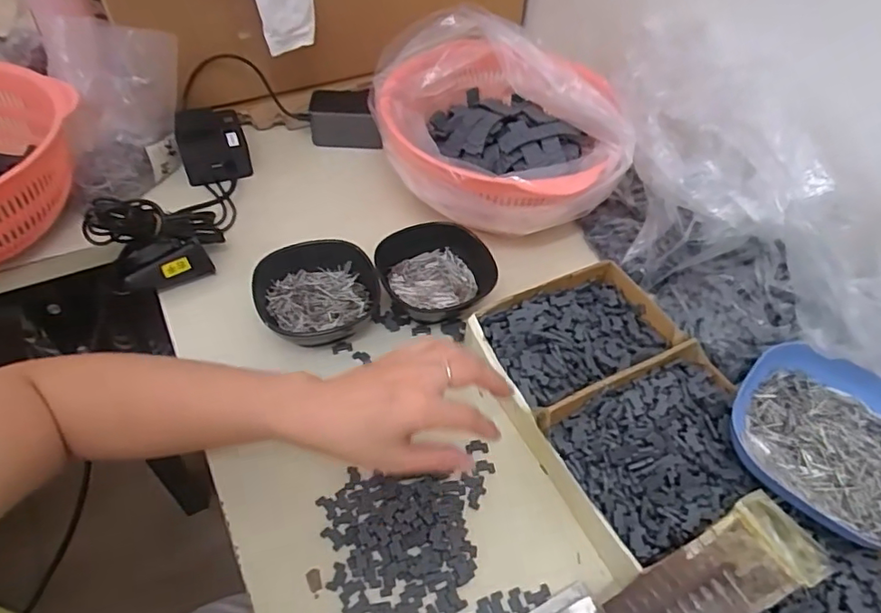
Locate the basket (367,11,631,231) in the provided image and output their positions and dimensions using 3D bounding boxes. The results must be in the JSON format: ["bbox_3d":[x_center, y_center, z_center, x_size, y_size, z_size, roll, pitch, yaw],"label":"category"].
[{"bbox_3d":[0.054,-0.183,0.592,0.280,0.123,0.200,30,54,19],"label":"basket"}]

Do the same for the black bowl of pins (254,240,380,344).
[{"bbox_3d":[-0.112,-0.006,0.516,0.107,0.049,0.106,2,50,-3],"label":"black bowl of pins"}]

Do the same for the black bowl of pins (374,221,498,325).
[{"bbox_3d":[0.000,-0.027,0.543,0.110,0.048,0.106,2,50,-3],"label":"black bowl of pins"}]

